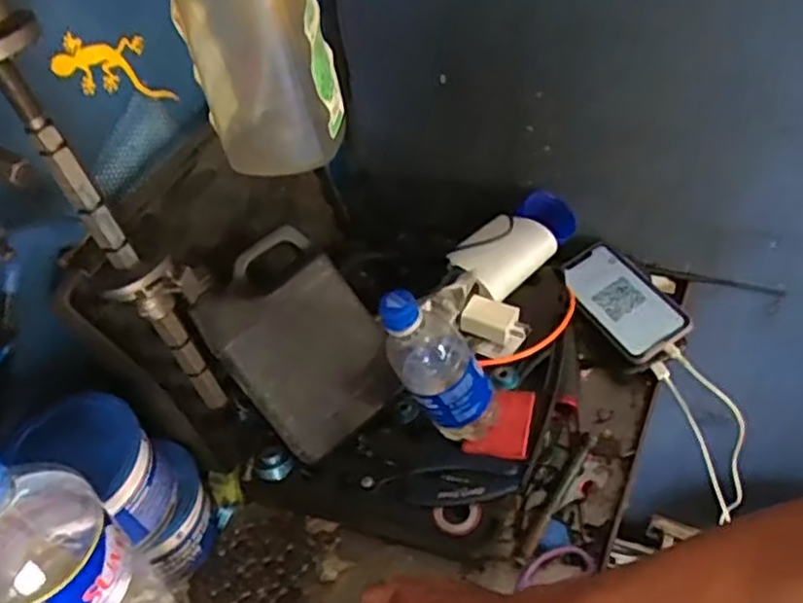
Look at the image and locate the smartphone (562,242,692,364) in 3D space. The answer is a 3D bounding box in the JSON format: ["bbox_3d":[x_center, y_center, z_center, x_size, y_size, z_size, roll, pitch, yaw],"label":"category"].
[{"bbox_3d":[0.242,-0.004,0.772,0.079,0.017,0.158,-34,50,-6],"label":"smartphone"}]

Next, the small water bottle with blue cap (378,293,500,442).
[{"bbox_3d":[0.030,0.052,0.598,0.055,0.169,0.059,-11,38,35],"label":"small water bottle with blue cap"}]

